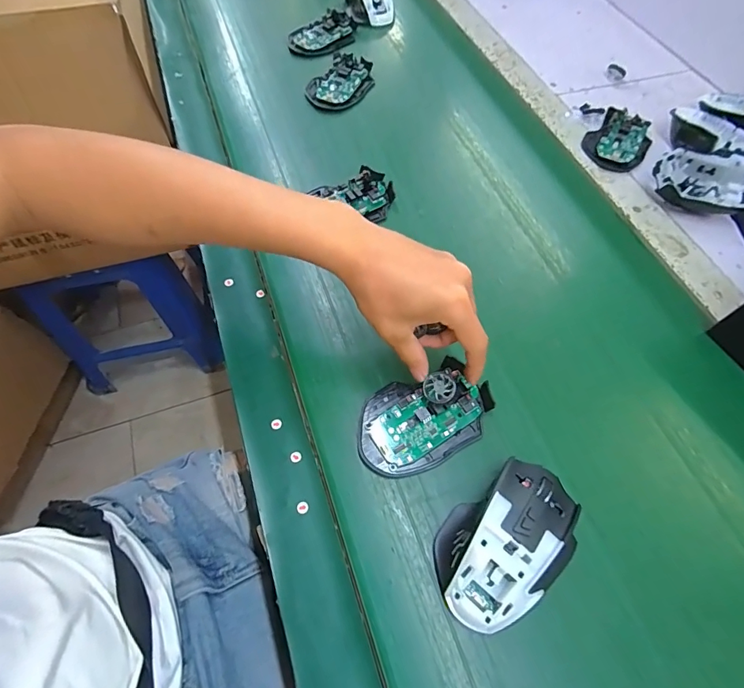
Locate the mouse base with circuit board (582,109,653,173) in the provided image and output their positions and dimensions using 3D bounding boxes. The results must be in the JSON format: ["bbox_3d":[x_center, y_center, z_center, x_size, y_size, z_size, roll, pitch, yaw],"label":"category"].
[{"bbox_3d":[0.315,-0.260,0.543,0.072,0.015,0.102,37,66,17],"label":"mouse base with circuit board"}]

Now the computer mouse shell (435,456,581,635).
[{"bbox_3d":[0.094,0.135,0.295,0.073,0.037,0.116,40,67,18],"label":"computer mouse shell"}]

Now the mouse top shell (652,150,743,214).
[{"bbox_3d":[0.382,-0.184,0.487,0.119,0.030,0.065,15,75,3],"label":"mouse top shell"}]

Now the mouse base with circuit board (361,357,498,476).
[{"bbox_3d":[0.044,0.058,0.343,0.112,0.023,0.071,-19,63,-12],"label":"mouse base with circuit board"}]

